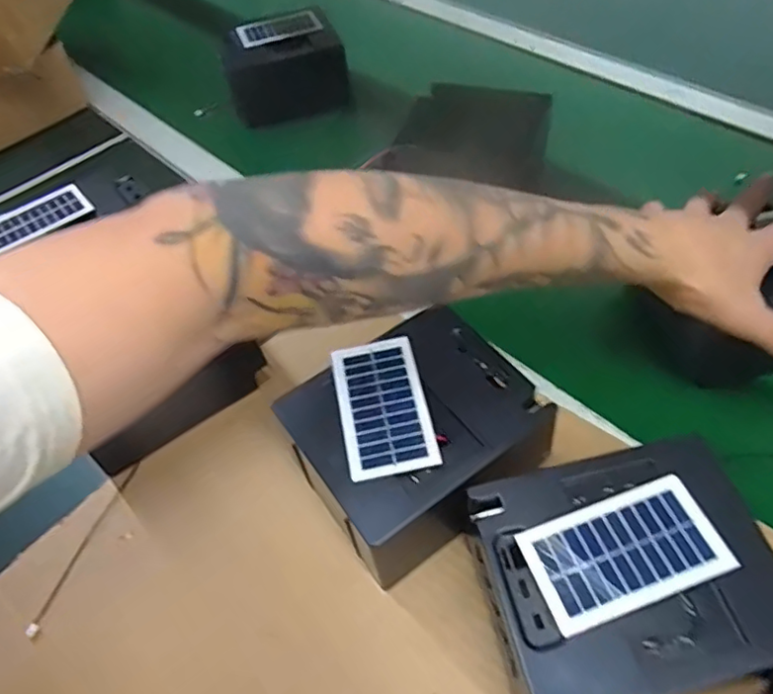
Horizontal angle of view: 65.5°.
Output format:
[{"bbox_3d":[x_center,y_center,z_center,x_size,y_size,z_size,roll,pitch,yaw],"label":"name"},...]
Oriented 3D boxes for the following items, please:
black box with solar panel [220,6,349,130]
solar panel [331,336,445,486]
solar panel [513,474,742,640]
[{"bbox_3d":[-0.127,-0.334,0.731,0.135,0.092,0.103,-21,52,-11],"label":"black box with solar panel"},{"bbox_3d":[-0.002,0.036,0.369,0.053,0.005,0.093,-11,51,-3],"label":"solar panel"},{"bbox_3d":[0.121,0.103,0.304,0.094,0.005,0.053,-18,51,-8],"label":"solar panel"}]

